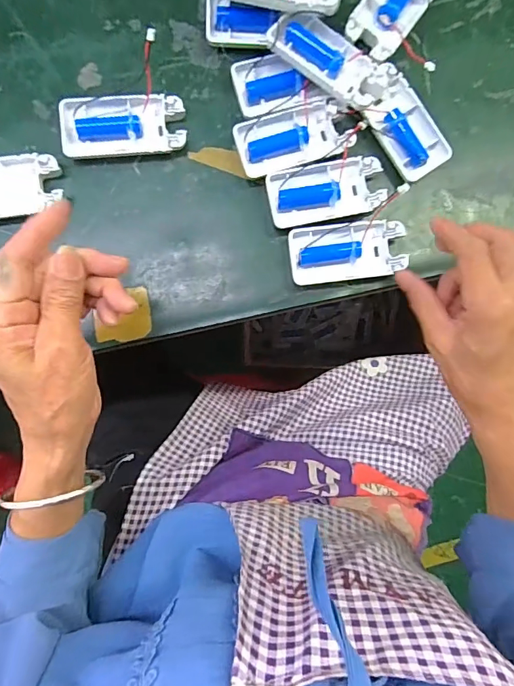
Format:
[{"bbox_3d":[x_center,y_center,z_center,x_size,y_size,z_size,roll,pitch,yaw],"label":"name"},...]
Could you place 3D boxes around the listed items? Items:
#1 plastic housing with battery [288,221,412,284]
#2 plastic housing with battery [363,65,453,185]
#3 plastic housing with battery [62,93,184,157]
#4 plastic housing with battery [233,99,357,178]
[{"bbox_3d":[0.074,-0.074,0.350,0.093,0.015,0.045,-7,90,-6],"label":"plastic housing with battery"},{"bbox_3d":[0.121,-0.182,0.355,0.048,0.015,0.090,-35,93,-5],"label":"plastic housing with battery"},{"bbox_3d":[-0.105,-0.171,0.339,0.094,0.014,0.044,-7,90,-6],"label":"plastic housing with battery"},{"bbox_3d":[0.029,-0.164,0.347,0.089,0.015,0.045,-19,91,-5],"label":"plastic housing with battery"}]

